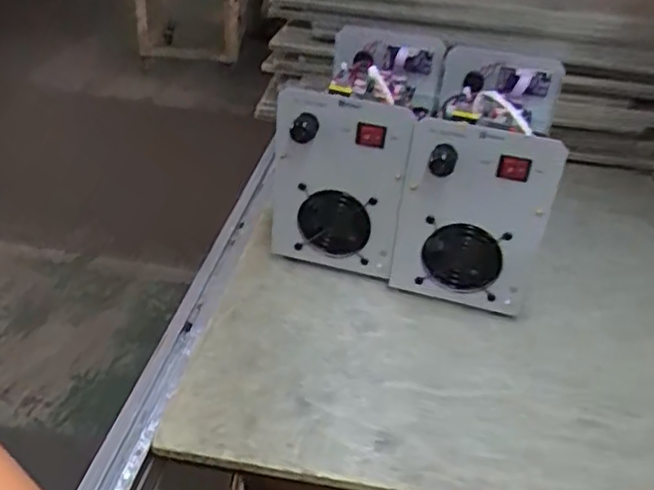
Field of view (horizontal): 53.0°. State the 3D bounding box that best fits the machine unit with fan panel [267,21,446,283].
[{"bbox_3d":[0.043,-0.132,0.865,0.152,0.229,0.365,12,34,9],"label":"machine unit with fan panel"}]

